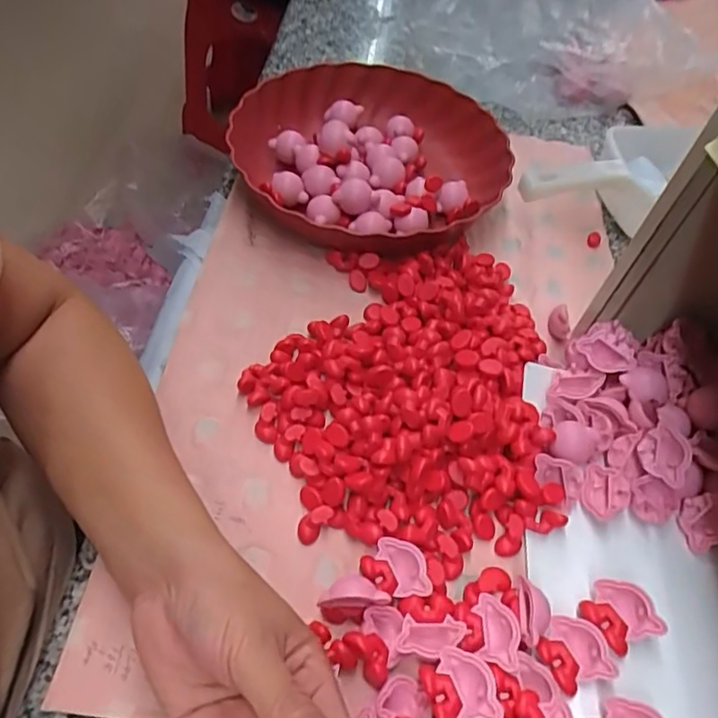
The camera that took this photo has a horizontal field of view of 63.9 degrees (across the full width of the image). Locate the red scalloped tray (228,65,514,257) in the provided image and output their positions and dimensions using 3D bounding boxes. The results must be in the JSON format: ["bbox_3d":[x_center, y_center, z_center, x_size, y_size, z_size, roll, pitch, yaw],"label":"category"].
[{"bbox_3d":[0.009,-0.195,0.558,0.244,0.069,0.288,-16,59,-15],"label":"red scalloped tray"}]

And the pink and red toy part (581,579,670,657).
[{"bbox_3d":[0.143,0.139,0.315,0.033,0.010,0.035,-32,52,-7],"label":"pink and red toy part"}]

